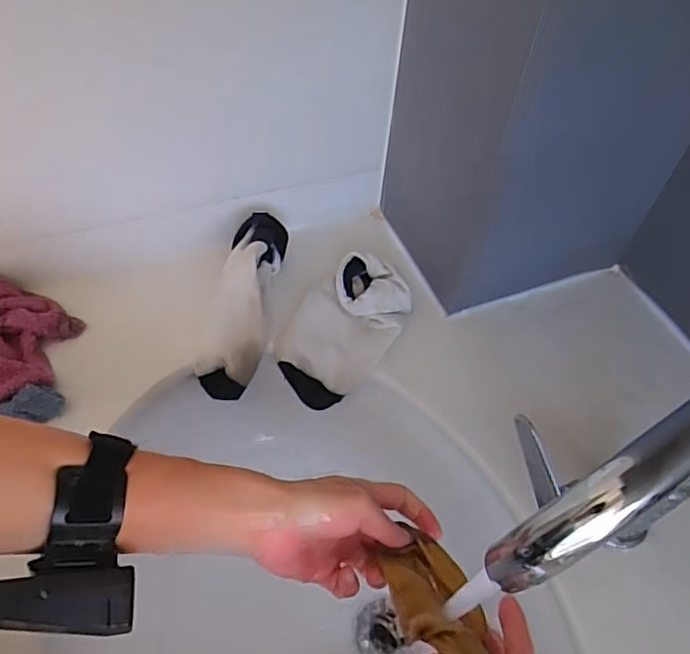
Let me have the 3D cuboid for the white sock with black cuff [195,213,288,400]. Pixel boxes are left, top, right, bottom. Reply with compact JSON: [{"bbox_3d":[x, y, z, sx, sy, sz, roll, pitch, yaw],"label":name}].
[{"bbox_3d":[-0.096,-0.025,0.554,0.055,0.052,0.178,10,74,4],"label":"white sock with black cuff"}]

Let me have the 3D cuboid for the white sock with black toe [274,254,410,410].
[{"bbox_3d":[0.001,0.006,0.566,0.092,0.084,0.128,28,56,17],"label":"white sock with black toe"}]

